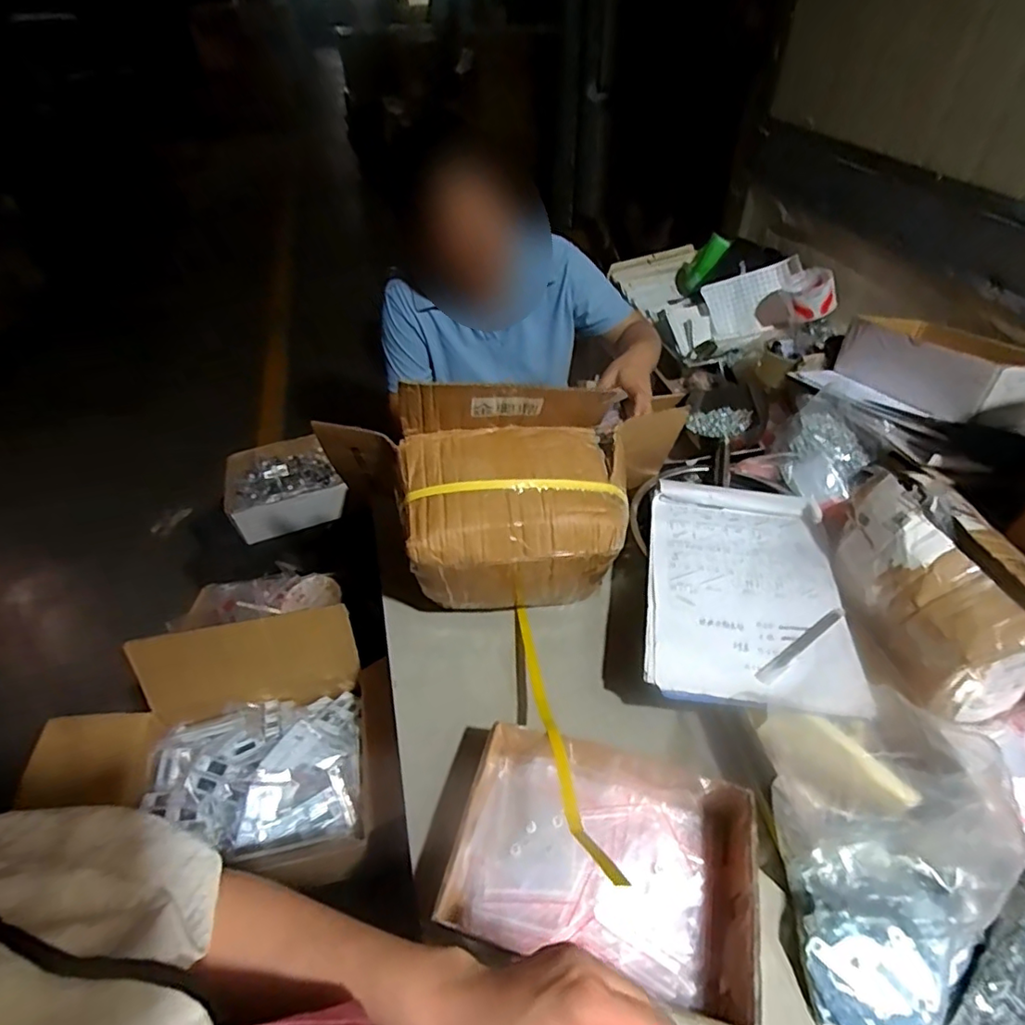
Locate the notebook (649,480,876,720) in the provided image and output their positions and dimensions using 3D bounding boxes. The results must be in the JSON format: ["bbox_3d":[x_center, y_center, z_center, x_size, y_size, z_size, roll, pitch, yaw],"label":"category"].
[{"bbox_3d":[0.271,0.080,0.670,0.217,0.020,0.307,6,44,7],"label":"notebook"}]

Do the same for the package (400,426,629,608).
[{"bbox_3d":[0.004,0.019,0.682,0.247,0.186,0.149,-6,44,-5],"label":"package"}]

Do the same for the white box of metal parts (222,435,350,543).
[{"bbox_3d":[-0.495,-0.062,1.241,0.235,0.083,0.228,-17,46,-16],"label":"white box of metal parts"}]

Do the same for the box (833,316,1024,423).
[{"bbox_3d":[0.651,-0.224,0.849,0.160,0.096,0.267,-13,45,-11],"label":"box"}]

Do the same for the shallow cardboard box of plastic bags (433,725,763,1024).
[{"bbox_3d":[0.082,0.308,0.511,0.251,0.069,0.187,7,44,8],"label":"shallow cardboard box of plastic bags"}]

